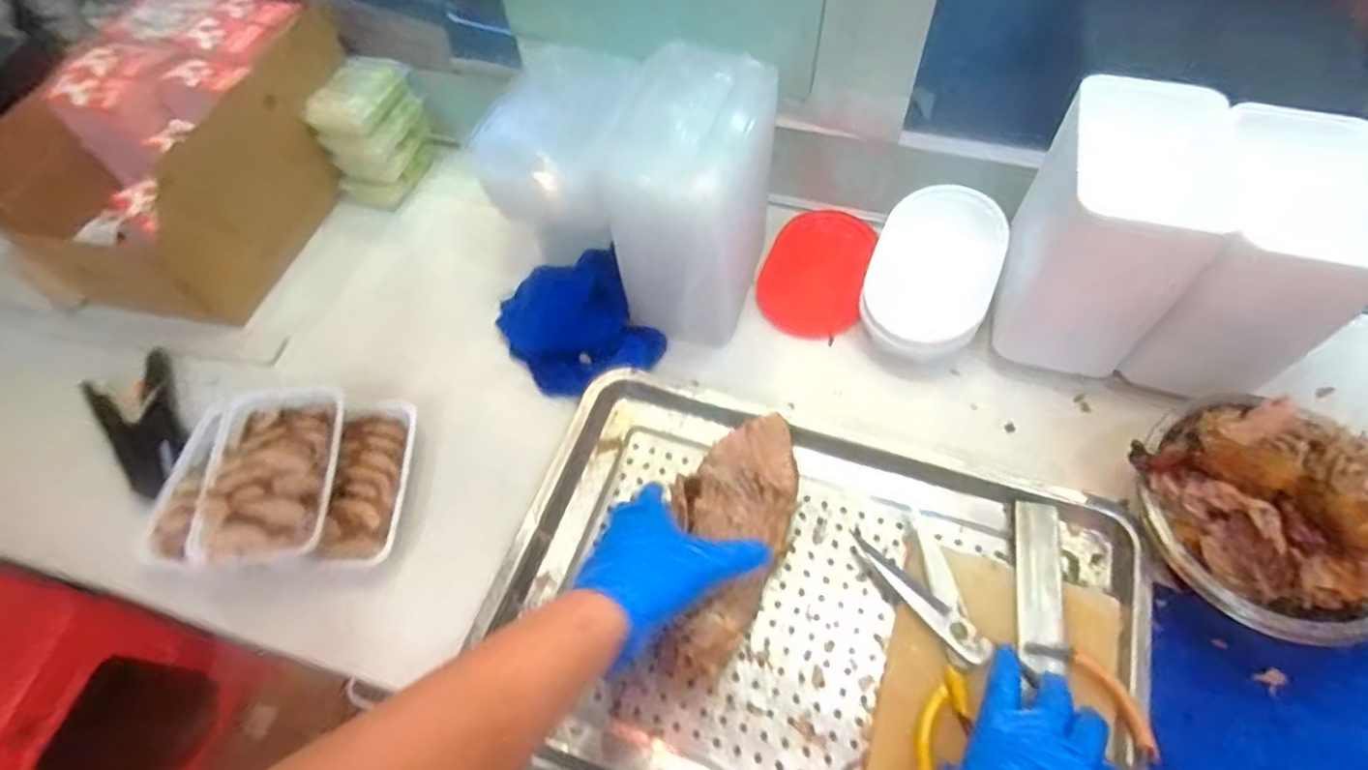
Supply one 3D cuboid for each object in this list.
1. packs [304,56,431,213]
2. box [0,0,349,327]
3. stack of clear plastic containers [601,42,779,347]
[{"bbox_3d":[-0.368,-0.302,0.834,0.081,0.125,0.126,12,61,10],"label":"packs"},{"bbox_3d":[-0.547,-0.260,0.779,0.213,0.192,0.346,18,62,13],"label":"box"},{"bbox_3d":[0.005,-0.172,0.681,0.126,0.231,0.164,17,62,13],"label":"stack of clear plastic containers"}]

